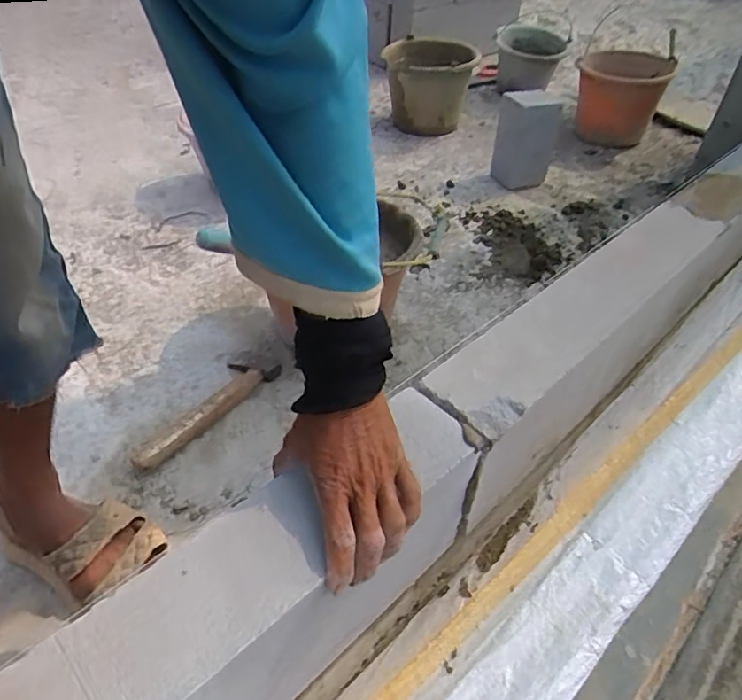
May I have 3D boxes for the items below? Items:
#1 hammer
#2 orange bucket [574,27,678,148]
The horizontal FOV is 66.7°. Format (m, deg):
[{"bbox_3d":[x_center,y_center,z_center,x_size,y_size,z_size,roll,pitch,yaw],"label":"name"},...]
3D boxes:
[{"bbox_3d":[-0.253,0.086,0.856,0.068,0.031,0.260,30,48,26],"label":"hammer"},{"bbox_3d":[0.660,-0.677,1.519,0.222,0.224,0.259,20,44,18],"label":"orange bucket"}]

